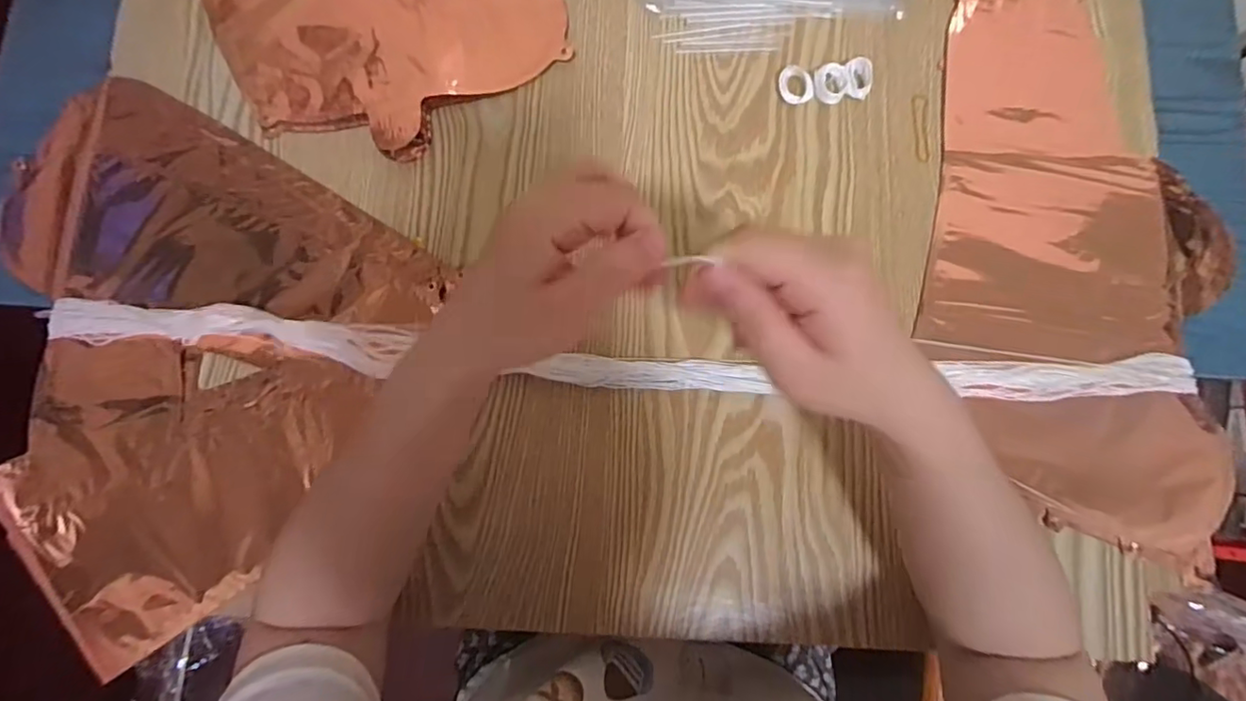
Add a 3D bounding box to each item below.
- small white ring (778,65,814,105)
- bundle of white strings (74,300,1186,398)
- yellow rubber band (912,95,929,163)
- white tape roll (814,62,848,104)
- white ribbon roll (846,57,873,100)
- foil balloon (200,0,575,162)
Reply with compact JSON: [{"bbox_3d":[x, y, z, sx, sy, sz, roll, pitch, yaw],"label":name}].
[{"bbox_3d":[0.129,-0.198,0.430,0.023,0.008,0.028,-41,85,-4],"label":"small white ring"},{"bbox_3d":[-0.005,0.005,0.395,0.783,0.027,0.040,3,83,1],"label":"bundle of white strings"},{"bbox_3d":[0.221,-0.165,0.426,0.011,0.004,0.053,4,83,1],"label":"yellow rubber band"},{"bbox_3d":[0.155,-0.200,0.429,0.025,0.008,0.028,11,84,1],"label":"white tape roll"},{"bbox_3d":[0.175,-0.202,0.428,0.020,0.011,0.028,10,84,1],"label":"white ribbon roll"},{"bbox_3d":[-0.243,-0.336,0.442,0.227,0.018,0.412,-36,85,-4],"label":"foil balloon"}]

